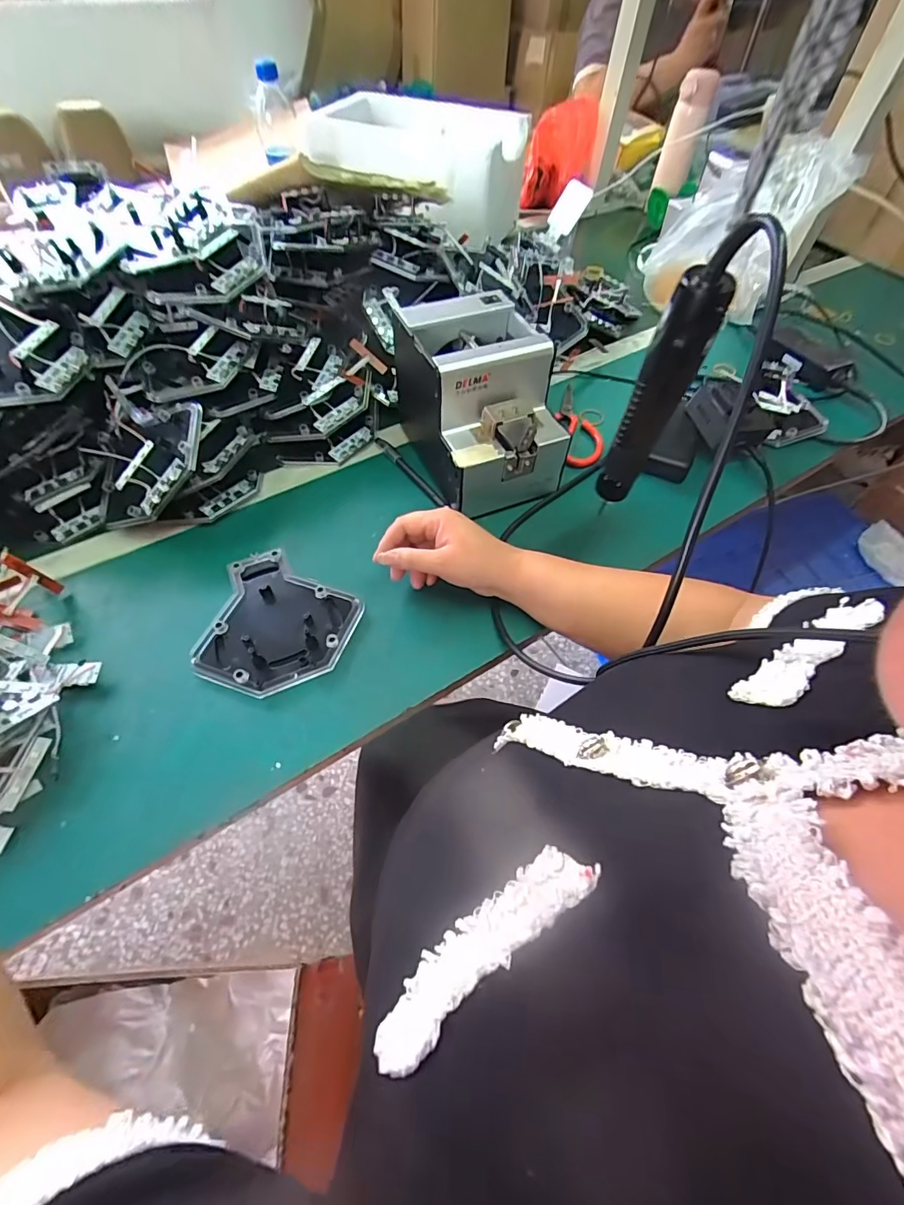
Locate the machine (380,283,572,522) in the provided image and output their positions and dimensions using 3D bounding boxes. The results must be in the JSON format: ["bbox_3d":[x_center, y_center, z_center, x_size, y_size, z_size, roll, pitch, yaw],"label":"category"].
[{"bbox_3d":[0.024,-0.222,0.534,0.130,0.145,0.207,-18,57,-15],"label":"machine"}]

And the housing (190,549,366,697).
[{"bbox_3d":[-0.160,0.020,0.448,0.132,0.016,0.132,16,55,9],"label":"housing"}]

